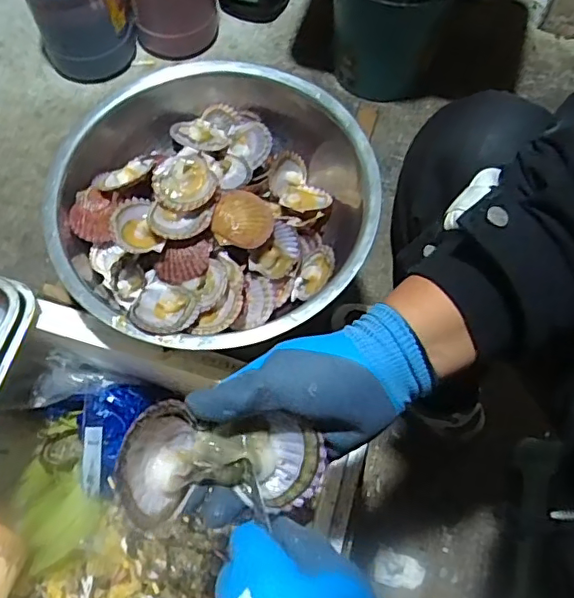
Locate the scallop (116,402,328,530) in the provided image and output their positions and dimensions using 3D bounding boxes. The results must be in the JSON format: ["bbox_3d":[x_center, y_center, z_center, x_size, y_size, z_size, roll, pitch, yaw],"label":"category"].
[{"bbox_3d":[-0.041,0.107,0.360,0.131,0.040,0.066,8,65,-20],"label":"scallop"}]

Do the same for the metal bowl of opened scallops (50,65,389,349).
[{"bbox_3d":[-0.086,-0.106,0.671,0.363,0.128,0.359,0,66,-1],"label":"metal bowl of opened scallops"}]

